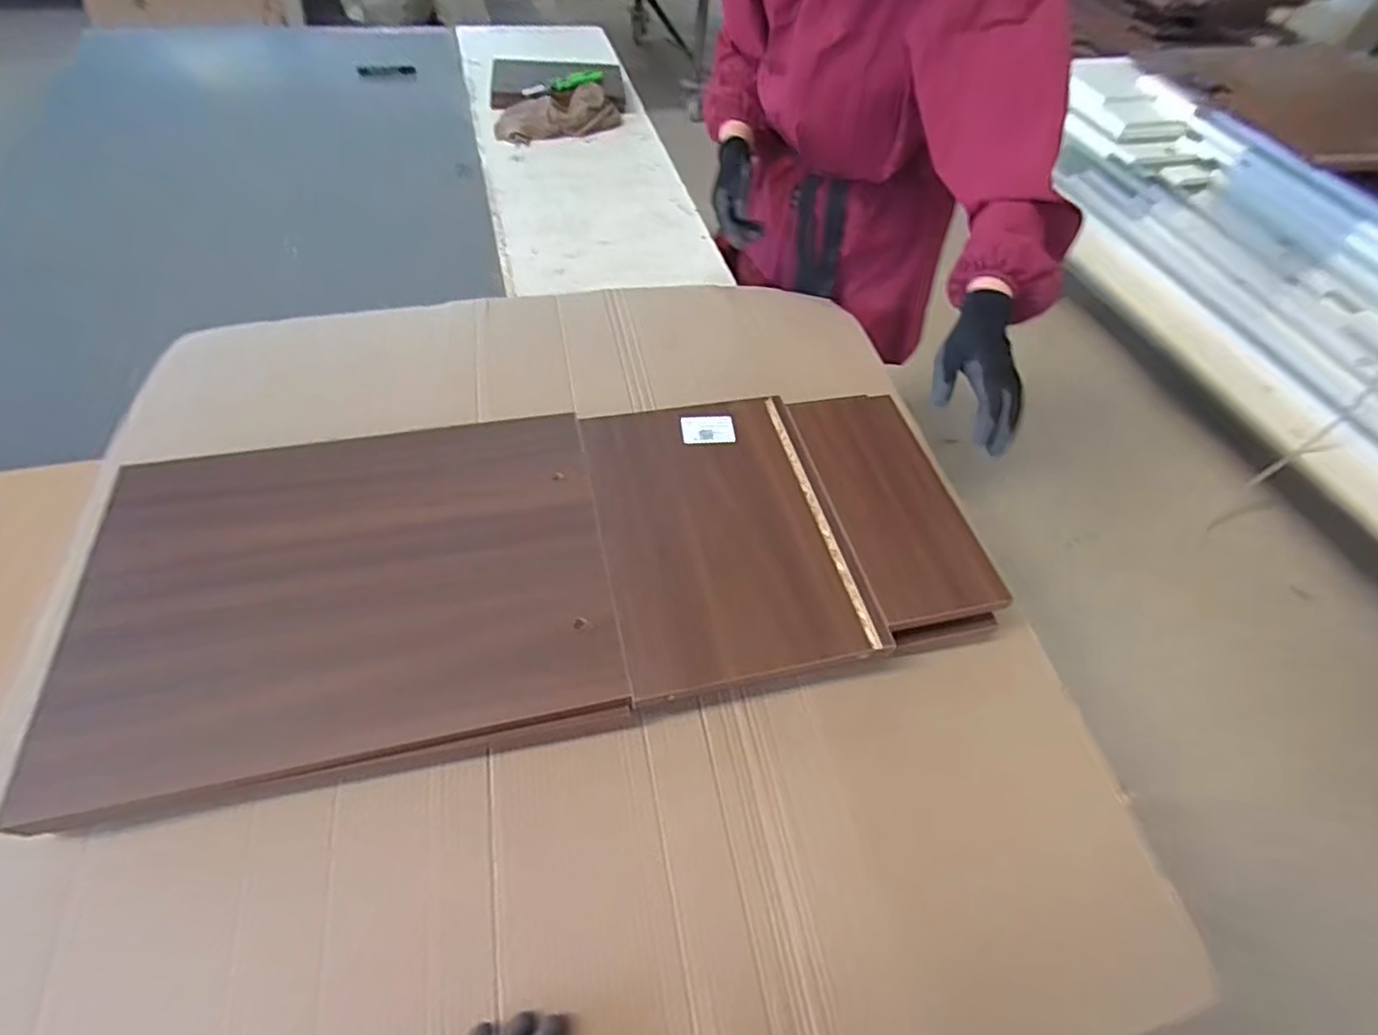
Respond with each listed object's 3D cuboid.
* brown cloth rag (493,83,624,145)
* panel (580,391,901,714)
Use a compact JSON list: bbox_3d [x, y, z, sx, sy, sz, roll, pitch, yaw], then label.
[{"bbox_3d":[-0.293,-0.916,1.452,0.289,0.056,0.167,-8,55,-12],"label":"brown cloth rag"},{"bbox_3d":[0.033,0.006,0.663,0.242,0.016,0.335,-9,55,-12],"label":"panel"}]

